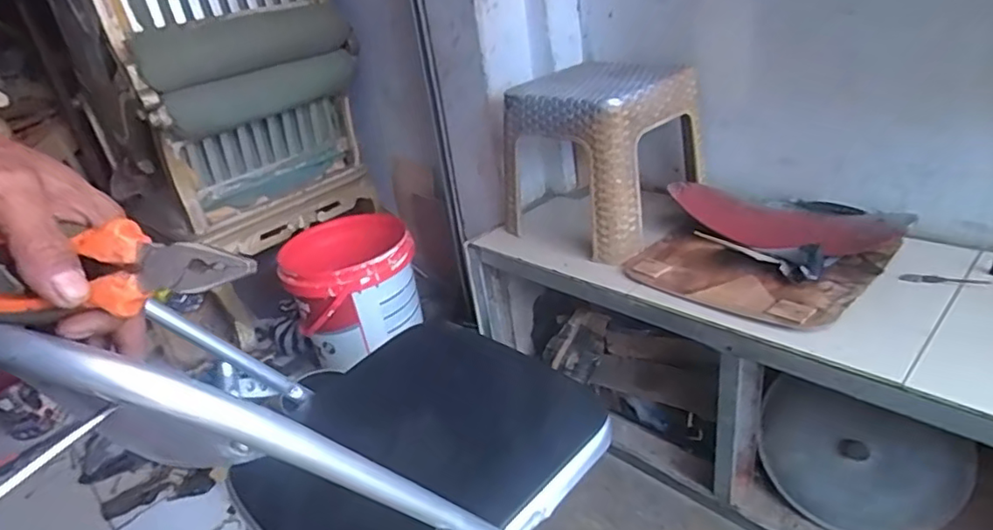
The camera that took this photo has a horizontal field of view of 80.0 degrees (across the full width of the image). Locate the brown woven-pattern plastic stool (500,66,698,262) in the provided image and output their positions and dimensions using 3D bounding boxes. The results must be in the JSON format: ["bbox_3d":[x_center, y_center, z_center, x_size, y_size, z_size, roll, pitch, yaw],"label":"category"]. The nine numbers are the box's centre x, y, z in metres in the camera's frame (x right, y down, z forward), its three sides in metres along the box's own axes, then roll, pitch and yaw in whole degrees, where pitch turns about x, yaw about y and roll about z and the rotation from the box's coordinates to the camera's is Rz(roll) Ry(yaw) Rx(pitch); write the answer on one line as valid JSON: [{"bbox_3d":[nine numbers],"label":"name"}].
[{"bbox_3d":[0.204,-0.221,1.180,0.286,0.296,0.310,-31,34,-35],"label":"brown woven-pattern plastic stool"}]

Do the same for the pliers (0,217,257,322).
[{"bbox_3d":[-0.206,0.002,0.308,0.153,0.041,0.024,-8,28,-1],"label":"pliers"}]

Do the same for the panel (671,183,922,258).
[{"bbox_3d":[0.491,-0.082,1.031,0.375,0.070,0.153,12,34,35],"label":"panel"}]

